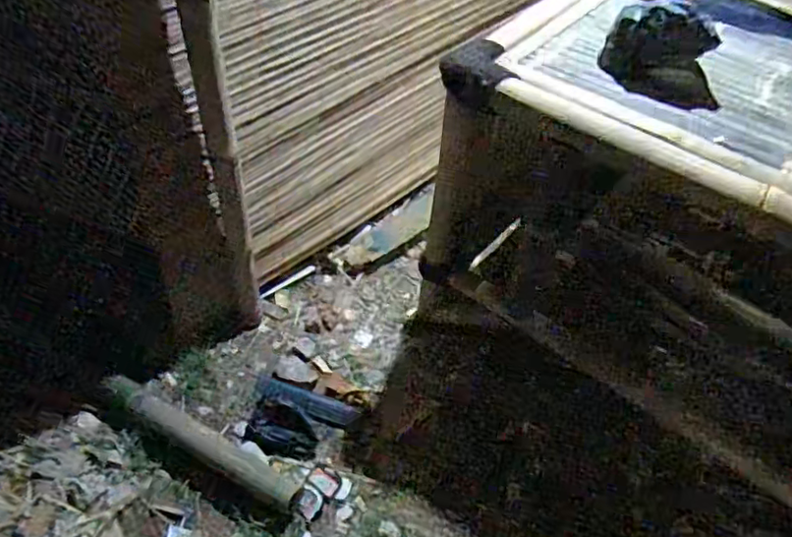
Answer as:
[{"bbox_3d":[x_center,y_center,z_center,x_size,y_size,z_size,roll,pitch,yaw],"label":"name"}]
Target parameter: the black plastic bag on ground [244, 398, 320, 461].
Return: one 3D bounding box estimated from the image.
[{"bbox_3d":[-0.302,0.438,1.683,0.201,0.035,0.163,11,47,7],"label":"black plastic bag on ground"}]

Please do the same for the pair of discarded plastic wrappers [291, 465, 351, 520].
[{"bbox_3d":[-0.182,0.537,1.486,0.114,0.031,0.142,22,50,20],"label":"pair of discarded plastic wrappers"}]

